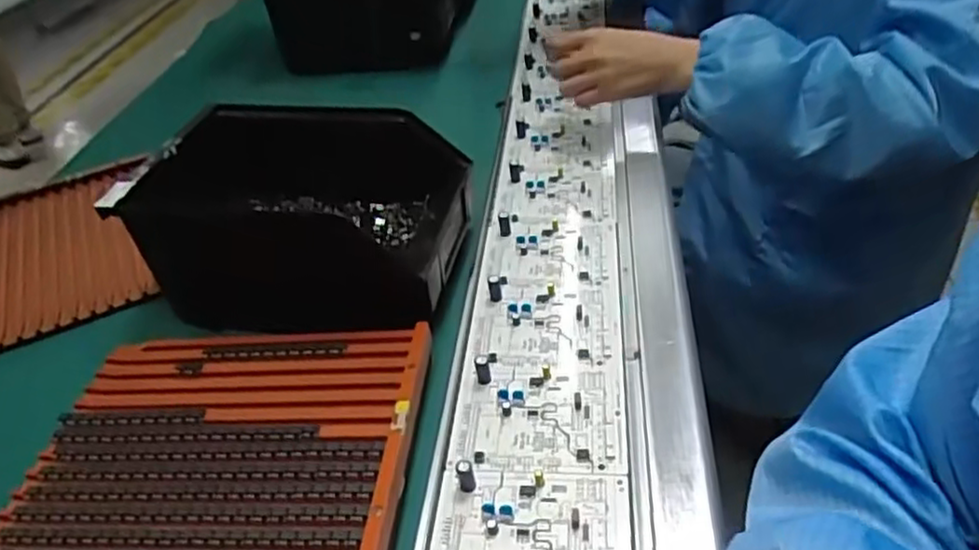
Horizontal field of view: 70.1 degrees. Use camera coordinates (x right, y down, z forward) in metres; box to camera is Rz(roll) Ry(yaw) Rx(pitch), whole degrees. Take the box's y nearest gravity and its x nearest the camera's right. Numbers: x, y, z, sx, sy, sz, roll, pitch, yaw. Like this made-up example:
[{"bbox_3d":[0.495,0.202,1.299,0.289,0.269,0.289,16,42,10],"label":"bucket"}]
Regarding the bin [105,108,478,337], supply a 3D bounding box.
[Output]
[{"bbox_3d":[-0.136,-0.046,0.541,0.223,0.115,0.153,3,41,10],"label":"bin"}]

